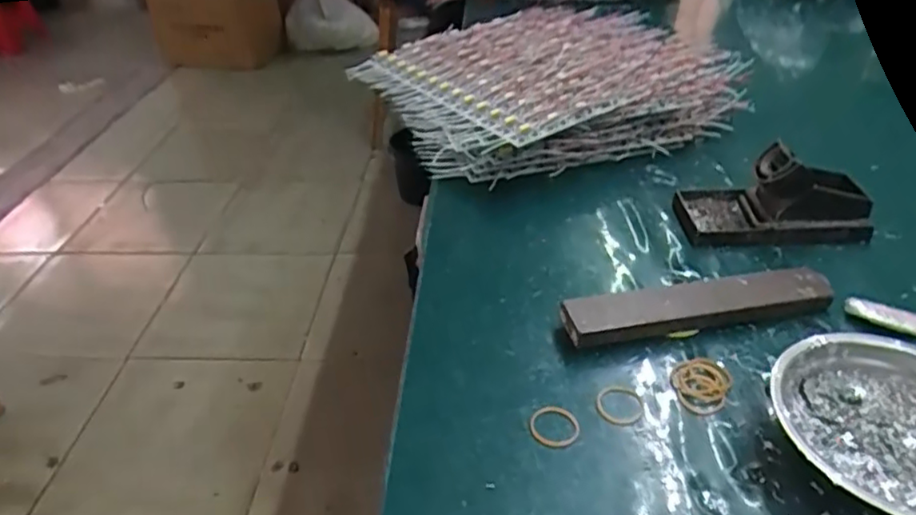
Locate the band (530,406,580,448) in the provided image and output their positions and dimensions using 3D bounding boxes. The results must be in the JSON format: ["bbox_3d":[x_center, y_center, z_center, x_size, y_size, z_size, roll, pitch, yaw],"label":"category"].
[{"bbox_3d":[0.059,0.103,0.388,0.030,0.004,0.029,-2,37,1],"label":"band"}]

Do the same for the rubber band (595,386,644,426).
[{"bbox_3d":[0.102,0.093,0.399,0.029,0.004,0.029,-2,37,1],"label":"rubber band"}]

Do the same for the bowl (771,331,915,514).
[{"bbox_3d":[0.241,0.101,0.352,0.123,0.038,0.124,-2,37,1],"label":"bowl"}]

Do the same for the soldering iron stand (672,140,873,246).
[{"bbox_3d":[0.272,-0.057,0.544,0.152,0.060,0.074,-1,37,2],"label":"soldering iron stand"}]

